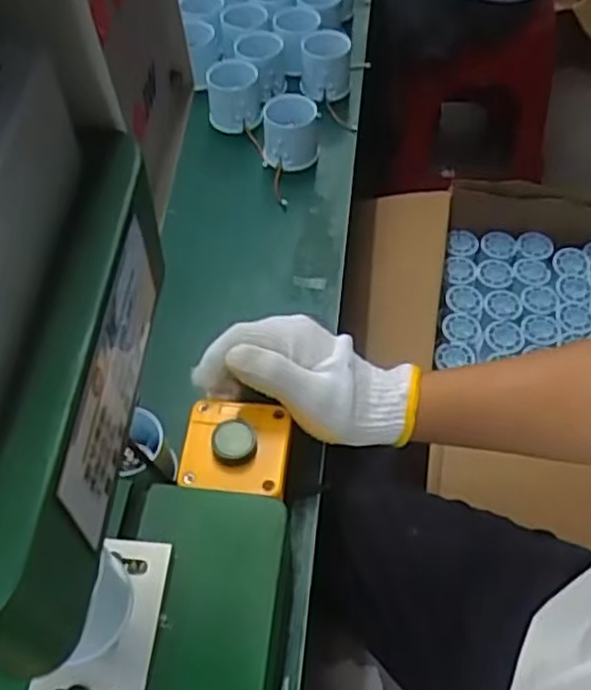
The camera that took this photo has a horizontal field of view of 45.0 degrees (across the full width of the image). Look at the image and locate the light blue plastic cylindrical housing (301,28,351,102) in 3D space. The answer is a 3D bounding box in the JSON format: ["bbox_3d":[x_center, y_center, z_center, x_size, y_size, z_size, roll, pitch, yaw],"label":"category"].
[{"bbox_3d":[0.032,-0.297,0.751,0.052,0.058,0.060,-2,54,2],"label":"light blue plastic cylindrical housing"}]

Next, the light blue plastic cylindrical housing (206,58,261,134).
[{"bbox_3d":[-0.063,-0.254,0.732,0.052,0.057,0.056,-1,54,2],"label":"light blue plastic cylindrical housing"}]

